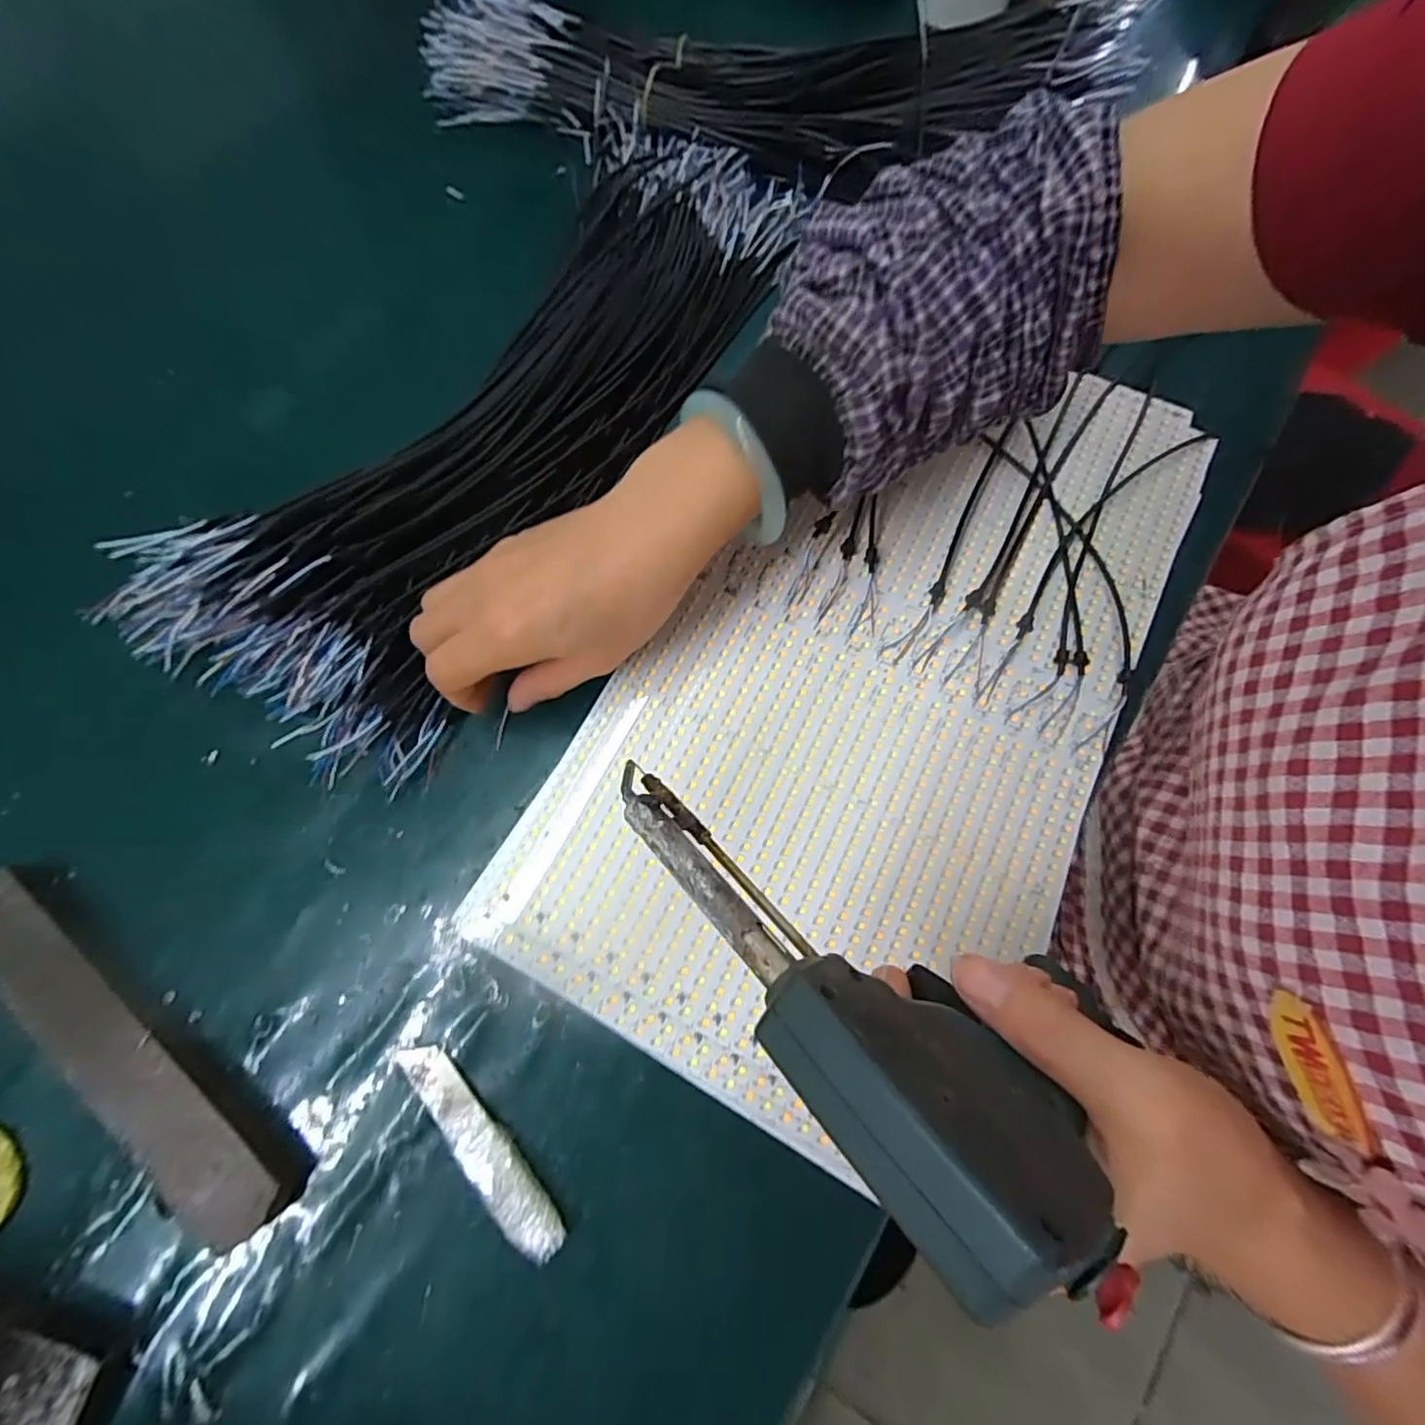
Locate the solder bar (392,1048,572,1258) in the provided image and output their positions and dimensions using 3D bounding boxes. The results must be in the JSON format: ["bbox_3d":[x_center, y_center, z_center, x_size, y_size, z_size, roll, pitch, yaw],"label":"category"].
[{"bbox_3d":[-0.104,0.193,0.271,0.022,0.009,0.104,-38,81,-12],"label":"solder bar"}]

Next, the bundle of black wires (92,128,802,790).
[{"bbox_3d":[-0.099,-0.191,0.338,0.151,0.060,0.465,27,75,5],"label":"bundle of black wires"}]

